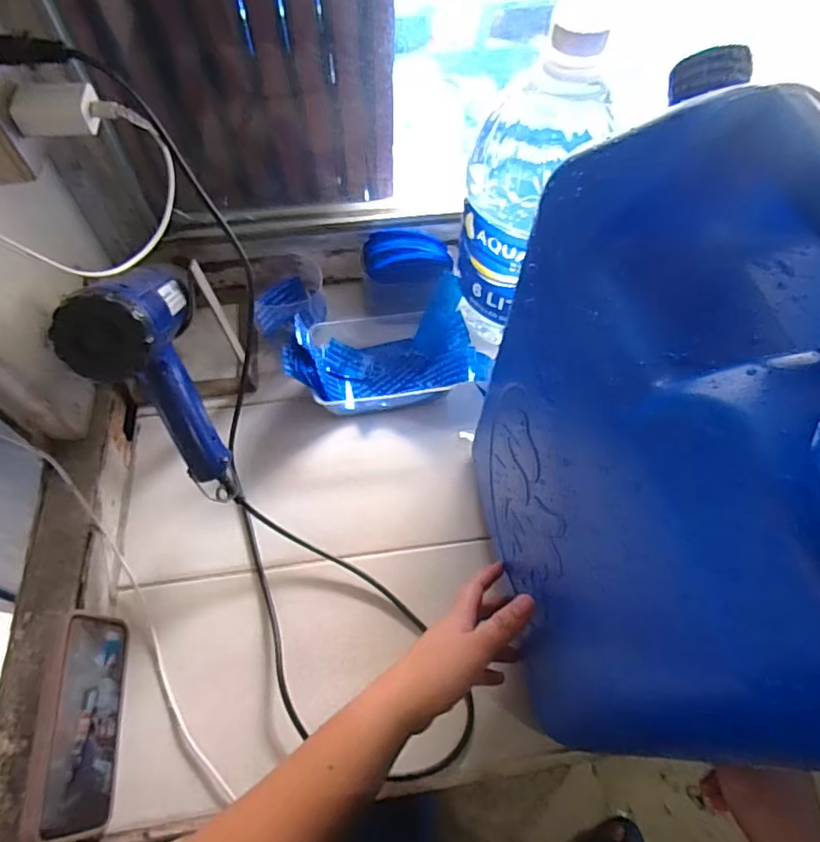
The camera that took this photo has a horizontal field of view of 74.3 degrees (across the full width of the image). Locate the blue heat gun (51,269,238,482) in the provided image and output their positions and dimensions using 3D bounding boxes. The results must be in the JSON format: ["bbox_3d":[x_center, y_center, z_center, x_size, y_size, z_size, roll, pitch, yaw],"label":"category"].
[{"bbox_3d":[-0.233,-0.055,0.480,0.083,0.170,0.180,-14,61,-9],"label":"blue heat gun"}]

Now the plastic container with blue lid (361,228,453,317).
[{"bbox_3d":[-0.004,-0.184,0.685,0.110,0.068,0.100,-4,60,-4],"label":"plastic container with blue lid"}]

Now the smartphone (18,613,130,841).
[{"bbox_3d":[-0.269,0.248,0.450,0.017,0.085,0.161,-13,60,5],"label":"smartphone"}]

